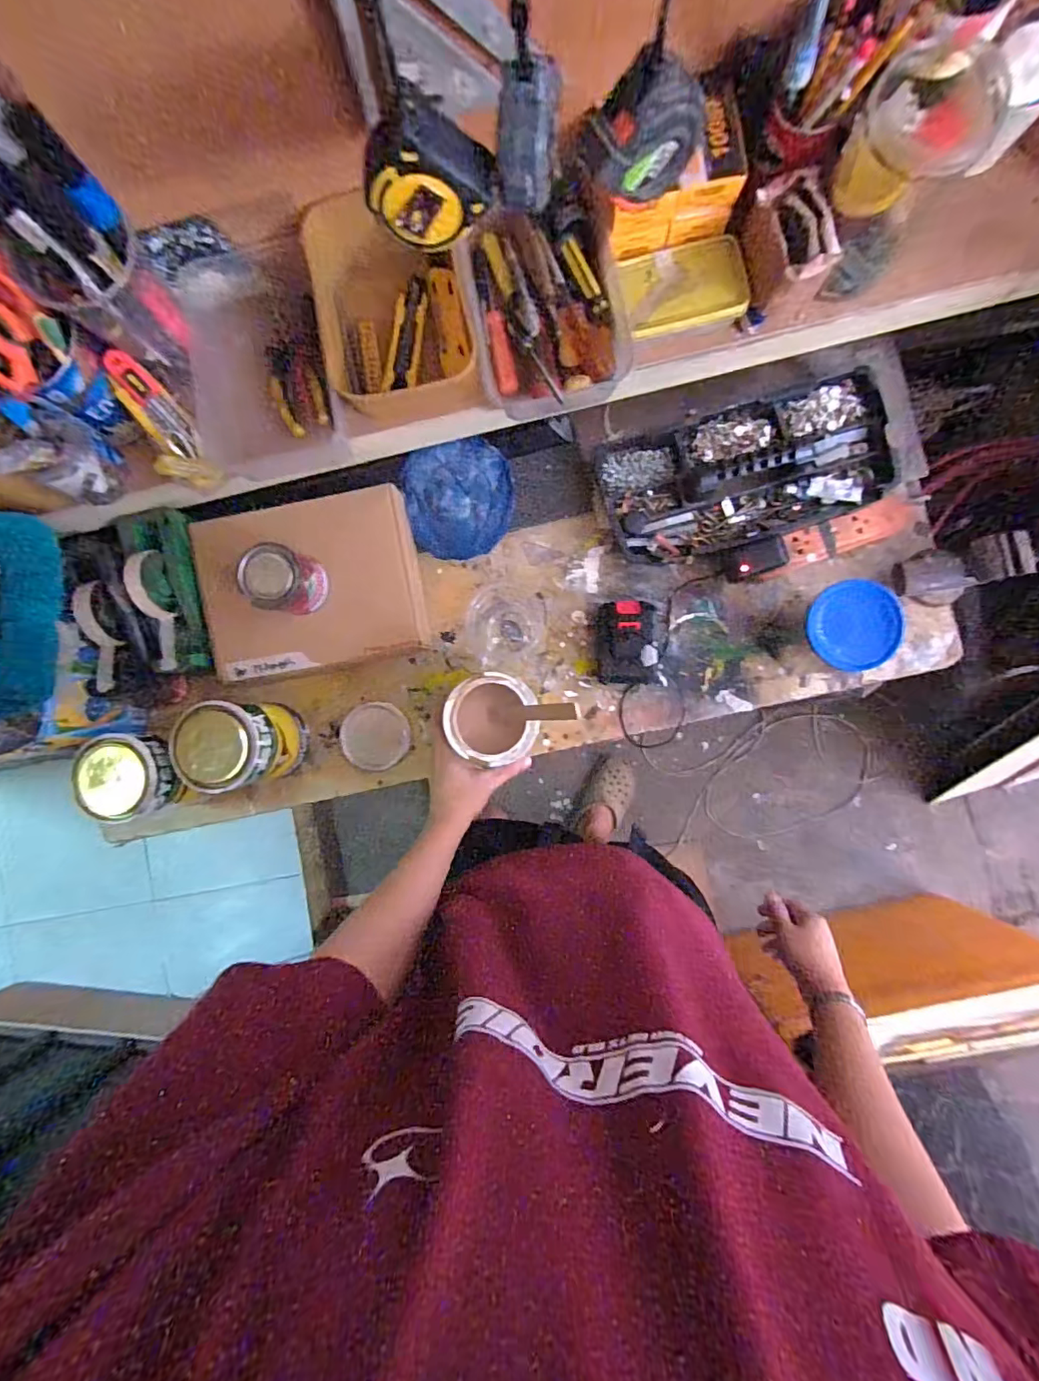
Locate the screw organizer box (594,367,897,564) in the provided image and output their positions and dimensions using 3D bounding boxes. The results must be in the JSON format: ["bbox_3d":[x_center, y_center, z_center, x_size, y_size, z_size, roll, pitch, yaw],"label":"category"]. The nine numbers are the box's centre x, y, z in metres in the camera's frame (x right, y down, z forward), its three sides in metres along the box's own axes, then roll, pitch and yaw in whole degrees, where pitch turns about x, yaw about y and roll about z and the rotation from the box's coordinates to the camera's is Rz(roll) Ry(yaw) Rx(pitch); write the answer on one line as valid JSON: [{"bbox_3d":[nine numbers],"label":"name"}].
[{"bbox_3d":[0.291,-0.282,0.686,0.359,0.050,0.179,-16,87,4],"label":"screw organizer box"}]

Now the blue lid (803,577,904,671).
[{"bbox_3d":[0.369,-0.071,0.593,0.095,0.016,0.094,0,88,4],"label":"blue lid"}]

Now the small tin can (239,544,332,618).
[{"bbox_3d":[-0.272,-0.124,0.619,0.066,0.093,0.065,0,88,4],"label":"small tin can"}]

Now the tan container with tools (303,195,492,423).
[{"bbox_3d":[-0.132,-0.408,0.576,0.165,0.059,0.217,-11,87,4],"label":"tan container with tools"}]

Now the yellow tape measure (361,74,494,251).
[{"bbox_3d":[-0.060,-0.310,0.326,0.066,0.068,0.040,-13,75,41],"label":"yellow tape measure"}]

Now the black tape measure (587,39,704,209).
[{"bbox_3d":[0.075,-0.336,0.324,0.069,0.060,0.030,-22,87,3],"label":"black tape measure"}]

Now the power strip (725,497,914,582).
[{"bbox_3d":[0.380,-0.188,0.678,0.247,0.031,0.049,-18,87,4],"label":"power strip"}]

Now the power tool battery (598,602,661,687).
[{"bbox_3d":[0.144,-0.063,0.699,0.087,0.052,0.108,0,88,4],"label":"power tool battery"}]

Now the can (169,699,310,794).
[{"bbox_3d":[-0.345,0.066,0.673,0.101,0.128,0.103,-3,88,4],"label":"can"}]

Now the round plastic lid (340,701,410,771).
[{"bbox_3d":[-0.197,0.062,0.738,0.088,0.015,0.091,0,88,4],"label":"round plastic lid"}]

